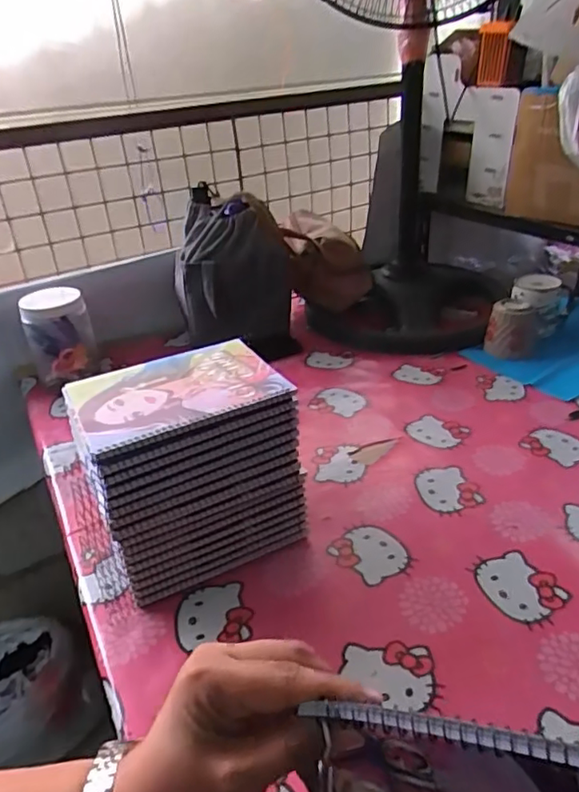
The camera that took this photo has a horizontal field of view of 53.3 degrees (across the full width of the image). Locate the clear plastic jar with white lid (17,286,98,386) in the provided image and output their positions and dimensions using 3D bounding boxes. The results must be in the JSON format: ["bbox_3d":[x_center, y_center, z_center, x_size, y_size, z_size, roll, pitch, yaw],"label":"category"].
[{"bbox_3d":[-0.386,-0.101,0.972,0.101,0.136,0.086,-18,33,-20],"label":"clear plastic jar with white lid"}]

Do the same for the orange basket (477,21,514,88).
[{"bbox_3d":[0.394,-0.657,1.112,0.056,0.103,0.076,5,32,16],"label":"orange basket"}]

